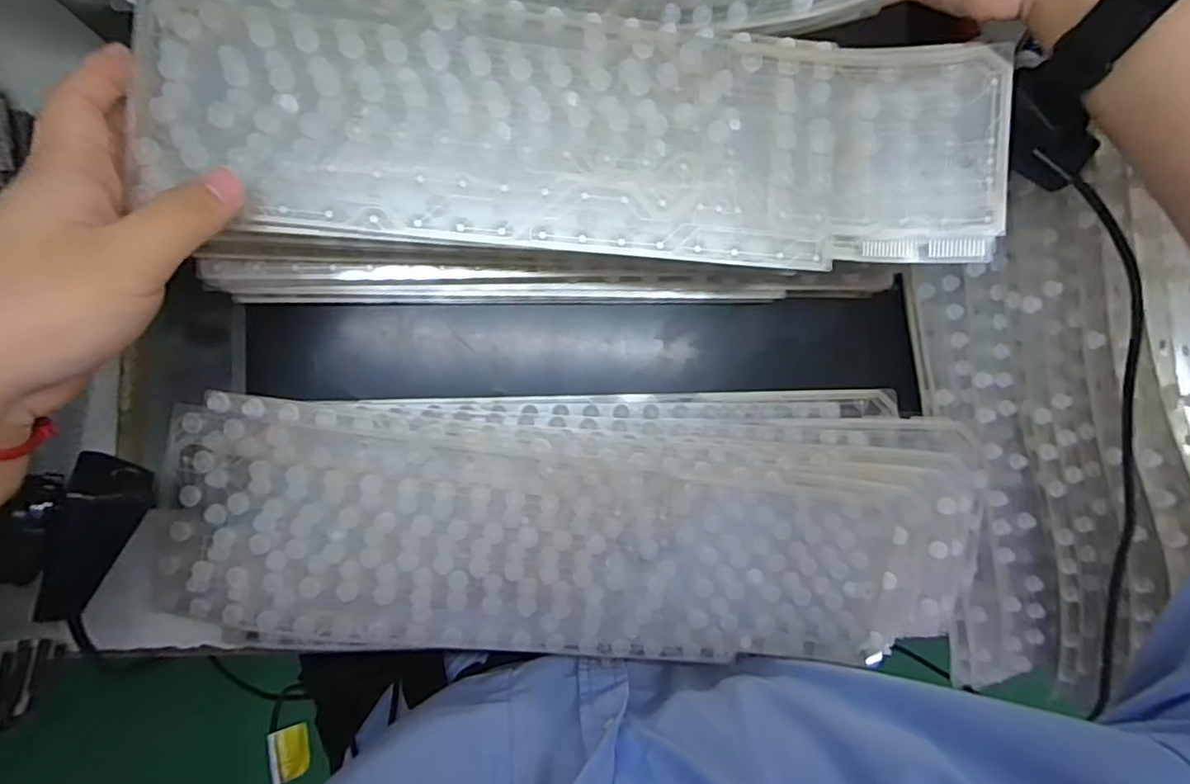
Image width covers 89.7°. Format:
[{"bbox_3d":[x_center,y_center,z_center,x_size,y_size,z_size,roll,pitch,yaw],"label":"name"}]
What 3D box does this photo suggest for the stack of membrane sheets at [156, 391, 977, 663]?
[{"bbox_3d":[0.010,0.079,0.349,0.465,0.040,0.156,0,83,-10],"label":"stack of membrane sheets"}]

